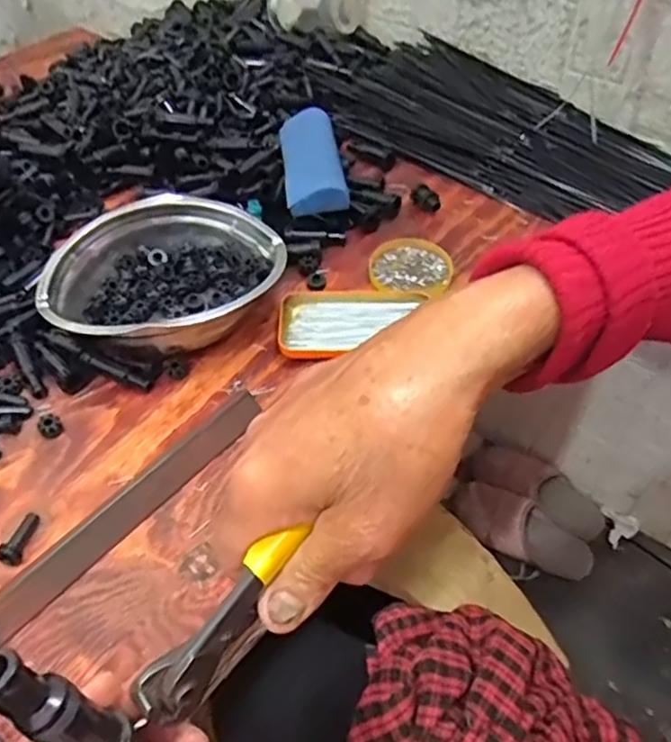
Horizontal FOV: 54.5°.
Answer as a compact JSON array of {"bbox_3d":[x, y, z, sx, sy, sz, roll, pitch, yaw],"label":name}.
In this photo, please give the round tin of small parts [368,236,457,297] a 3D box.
[{"bbox_3d":[0.077,-0.105,0.660,0.080,0.010,0.082,0,49,0],"label":"round tin of small parts"}]

